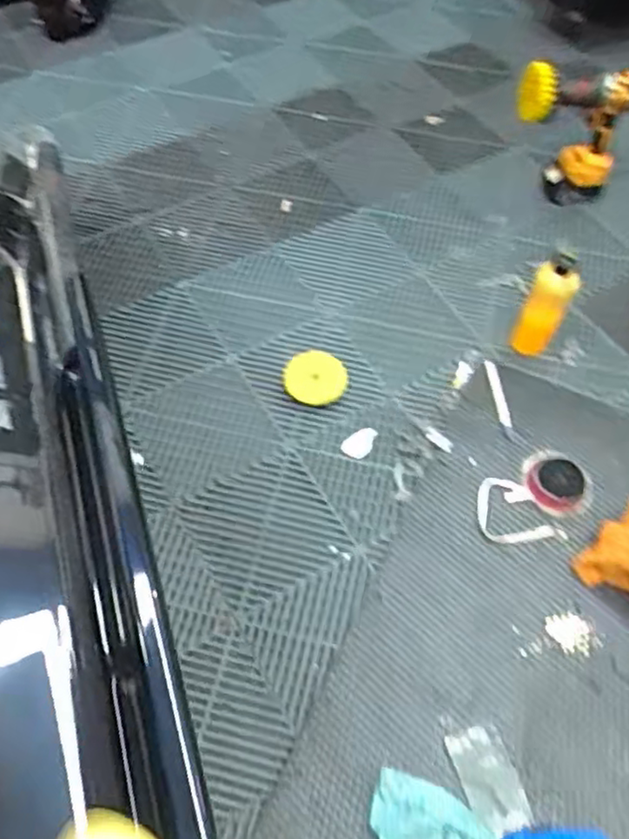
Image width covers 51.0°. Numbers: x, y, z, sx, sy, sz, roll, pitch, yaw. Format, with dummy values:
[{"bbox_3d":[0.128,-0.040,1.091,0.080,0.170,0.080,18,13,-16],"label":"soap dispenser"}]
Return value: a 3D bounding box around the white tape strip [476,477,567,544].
[{"bbox_3d":[0.297,0.133,0.978,0.117,0.010,0.101,-3,58,-2],"label":"white tape strip"}]

